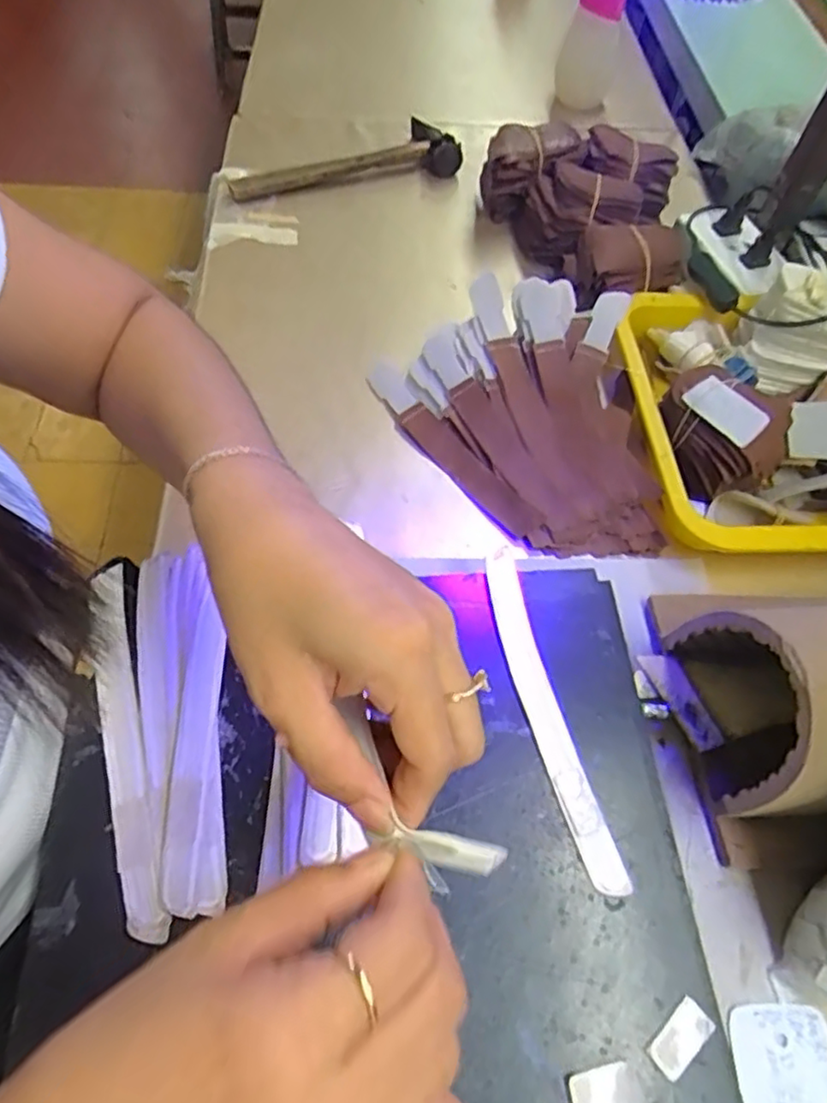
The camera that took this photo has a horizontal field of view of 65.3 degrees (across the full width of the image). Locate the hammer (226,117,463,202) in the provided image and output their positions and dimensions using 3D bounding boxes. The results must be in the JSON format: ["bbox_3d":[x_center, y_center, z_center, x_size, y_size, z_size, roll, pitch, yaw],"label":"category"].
[{"bbox_3d":[-0.075,-0.413,0.682,0.245,0.035,0.083,-15,62,-12],"label":"hammer"}]

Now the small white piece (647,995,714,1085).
[{"bbox_3d":[0.117,0.213,0.282,0.031,0.004,0.017,-35,67,-22],"label":"small white piece"}]

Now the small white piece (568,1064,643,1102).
[{"bbox_3d":[0.081,0.227,0.272,0.030,0.004,0.016,-7,60,-8],"label":"small white piece"}]

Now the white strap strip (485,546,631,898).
[{"bbox_3d":[0.071,0.085,0.356,0.023,0.004,0.189,-15,64,-3],"label":"white strap strip"}]

